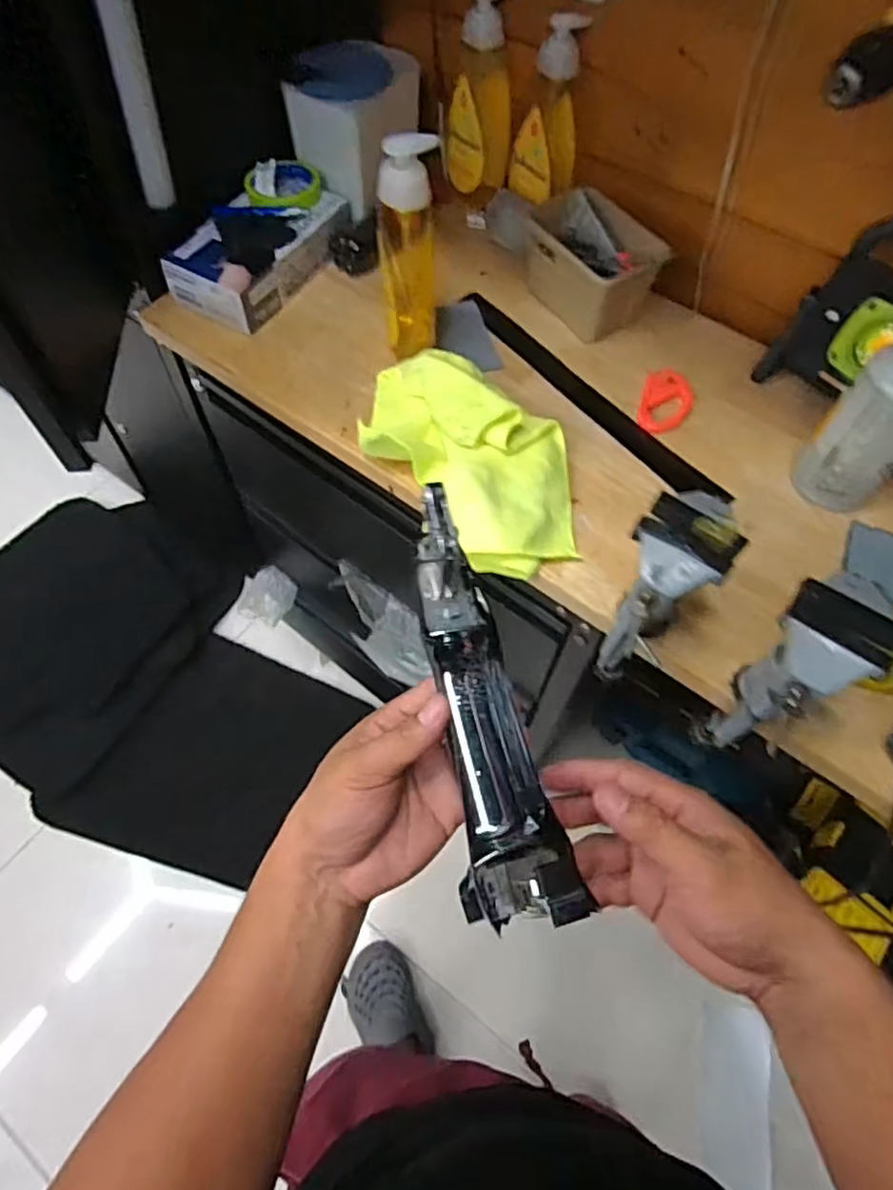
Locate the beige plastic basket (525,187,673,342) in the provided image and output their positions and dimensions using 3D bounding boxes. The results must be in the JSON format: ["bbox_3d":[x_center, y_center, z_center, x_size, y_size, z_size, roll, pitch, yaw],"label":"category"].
[{"bbox_3d":[0.175,-0.412,0.826,0.103,0.097,0.173,-35,67,-18],"label":"beige plastic basket"}]

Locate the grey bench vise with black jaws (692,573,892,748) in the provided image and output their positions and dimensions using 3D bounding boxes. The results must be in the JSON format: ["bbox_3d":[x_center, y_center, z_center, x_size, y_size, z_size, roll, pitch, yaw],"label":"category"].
[{"bbox_3d":[0.284,0.074,0.568,0.109,0.213,0.077,-36,68,-19],"label":"grey bench vise with black jaws"}]

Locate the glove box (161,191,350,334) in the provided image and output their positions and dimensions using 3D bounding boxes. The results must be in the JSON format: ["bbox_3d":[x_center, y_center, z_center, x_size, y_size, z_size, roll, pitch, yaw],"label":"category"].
[{"bbox_3d":[-0.232,-0.443,0.848,0.122,0.063,0.233,32,65,15],"label":"glove box"}]

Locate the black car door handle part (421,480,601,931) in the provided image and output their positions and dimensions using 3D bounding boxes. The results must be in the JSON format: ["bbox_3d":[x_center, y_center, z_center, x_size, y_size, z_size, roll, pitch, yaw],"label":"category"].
[{"bbox_3d":[0.015,0.055,0.344,0.053,0.041,0.216,-12,74,-8],"label":"black car door handle part"}]

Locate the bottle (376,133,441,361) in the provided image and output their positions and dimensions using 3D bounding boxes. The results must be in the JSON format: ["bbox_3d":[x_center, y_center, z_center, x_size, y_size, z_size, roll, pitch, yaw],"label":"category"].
[{"bbox_3d":[-0.038,-0.352,0.693,0.060,0.203,0.058,-9,62,-6],"label":"bottle"}]

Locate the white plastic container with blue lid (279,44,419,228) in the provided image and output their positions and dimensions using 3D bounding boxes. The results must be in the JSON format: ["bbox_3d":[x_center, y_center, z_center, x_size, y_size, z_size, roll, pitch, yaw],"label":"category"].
[{"bbox_3d":[-0.113,-0.609,0.857,0.125,0.133,0.154,33,65,16],"label":"white plastic container with blue lid"}]

